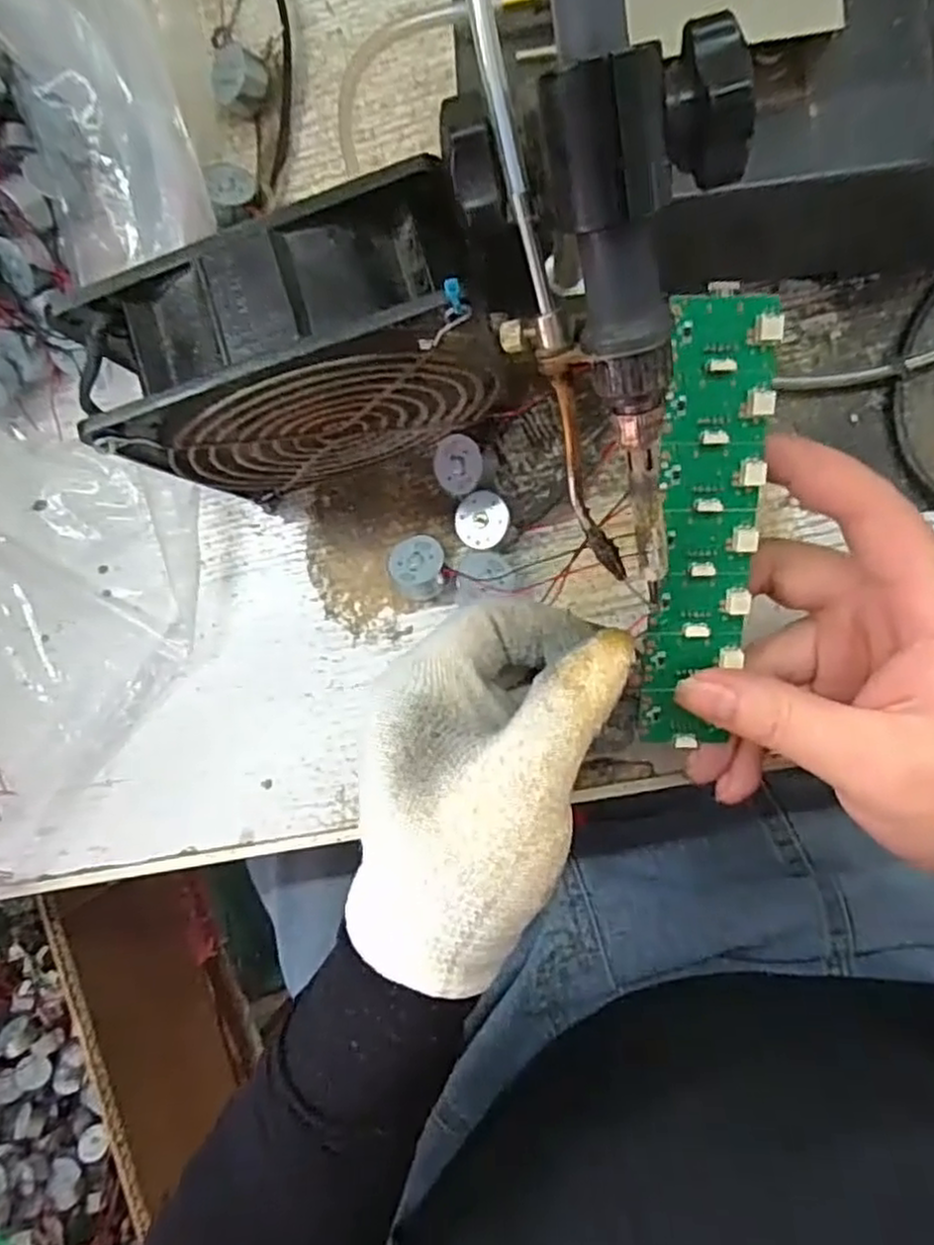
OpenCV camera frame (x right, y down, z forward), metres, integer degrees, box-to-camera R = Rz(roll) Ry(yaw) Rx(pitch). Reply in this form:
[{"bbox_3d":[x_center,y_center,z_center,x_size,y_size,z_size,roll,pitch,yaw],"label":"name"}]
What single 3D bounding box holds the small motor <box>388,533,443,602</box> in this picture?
[{"bbox_3d":[-0.019,-0.023,0.303,0.021,0.018,0.026,-5,90,8],"label":"small motor"}]

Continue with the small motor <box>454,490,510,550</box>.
[{"bbox_3d":[0.006,-0.041,0.299,0.023,0.017,0.022,0,91,8],"label":"small motor"}]

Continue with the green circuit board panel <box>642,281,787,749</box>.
[{"bbox_3d":[0.073,-0.026,0.224,0.030,0.006,0.138,4,109,8],"label":"green circuit board panel"}]

